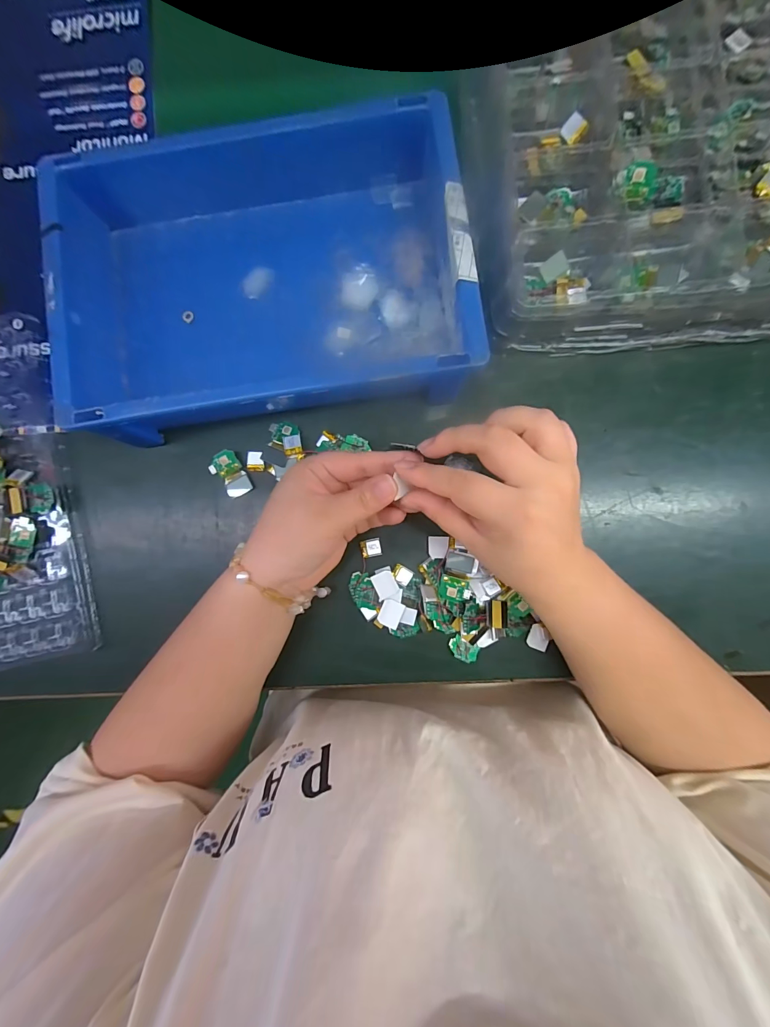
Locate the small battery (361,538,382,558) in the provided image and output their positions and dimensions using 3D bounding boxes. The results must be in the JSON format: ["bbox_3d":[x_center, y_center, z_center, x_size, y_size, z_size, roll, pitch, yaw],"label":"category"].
[{"bbox_3d":[-0.012,0.030,0.319,0.017,0.004,0.016,-10,88,2],"label":"small battery"}]

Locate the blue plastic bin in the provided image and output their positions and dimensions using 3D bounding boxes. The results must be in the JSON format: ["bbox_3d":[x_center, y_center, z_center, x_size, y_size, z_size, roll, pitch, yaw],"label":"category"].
[{"bbox_3d":[-0.093,-0.188,0.299,0.297,0.073,0.219,-8,88,2],"label":"blue plastic bin"}]

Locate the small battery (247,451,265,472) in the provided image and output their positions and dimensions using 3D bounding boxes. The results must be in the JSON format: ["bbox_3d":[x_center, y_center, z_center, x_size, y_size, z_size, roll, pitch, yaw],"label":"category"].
[{"bbox_3d":[-0.111,-0.045,0.321,0.015,0.004,0.017,-3,88,2],"label":"small battery"}]

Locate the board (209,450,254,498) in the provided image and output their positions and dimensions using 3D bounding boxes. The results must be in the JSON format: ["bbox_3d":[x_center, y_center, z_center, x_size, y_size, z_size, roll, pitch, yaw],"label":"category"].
[{"bbox_3d":[-0.132,-0.033,0.320,0.024,0.009,0.038,-31,88,1],"label":"board"}]

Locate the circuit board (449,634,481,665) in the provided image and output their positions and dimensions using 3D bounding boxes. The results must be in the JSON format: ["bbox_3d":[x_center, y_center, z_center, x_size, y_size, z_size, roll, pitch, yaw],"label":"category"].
[{"bbox_3d":[0.066,0.115,0.316,0.025,0.004,0.017,28,90,3],"label":"circuit board"}]

